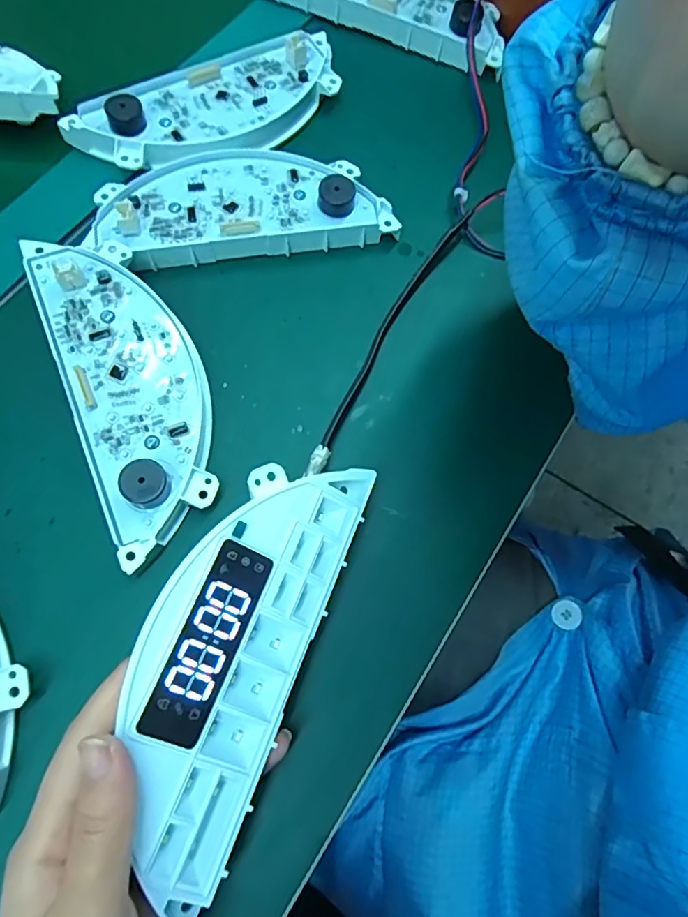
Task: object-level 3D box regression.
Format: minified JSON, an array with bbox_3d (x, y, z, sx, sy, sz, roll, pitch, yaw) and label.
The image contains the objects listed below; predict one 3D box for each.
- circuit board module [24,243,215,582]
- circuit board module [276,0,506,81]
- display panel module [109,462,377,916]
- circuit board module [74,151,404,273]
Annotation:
[{"bbox_3d":[-0.105,-0.039,0.276,0.061,0.029,0.170,-21,72,-10],"label":"circuit board module"},{"bbox_3d":[0.033,-0.322,0.382,0.176,0.031,0.062,24,71,6],"label":"circuit board module"},{"bbox_3d":[-0.043,0.074,0.218,0.070,0.014,0.169,36,67,-21],"label":"display panel module"},{"bbox_3d":[-0.060,-0.149,0.321,0.163,0.031,0.069,-12,71,-7],"label":"circuit board module"}]

